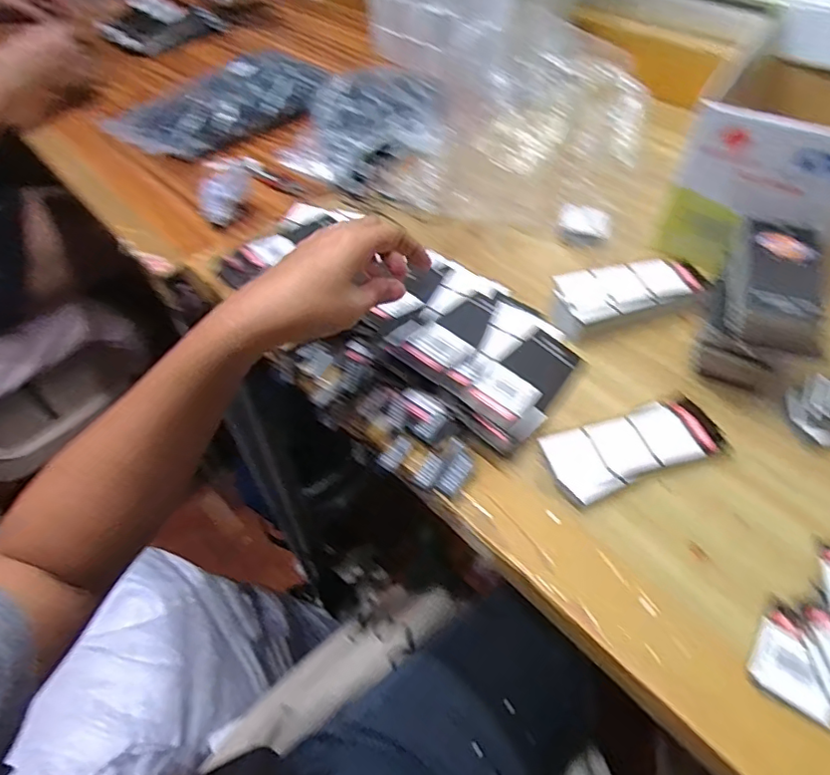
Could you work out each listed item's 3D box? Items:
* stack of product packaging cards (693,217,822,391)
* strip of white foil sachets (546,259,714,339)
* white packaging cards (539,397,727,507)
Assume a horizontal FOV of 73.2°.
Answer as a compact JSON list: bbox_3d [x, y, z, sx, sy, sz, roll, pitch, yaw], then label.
[{"bbox_3d":[0.251,-0.059,0.407,0.070,0.073,0.117,21,54,18],"label":"stack of product packaging cards"},{"bbox_3d":[0.174,-0.075,0.453,0.133,0.020,0.052,-11,51,-8],"label":"strip of white foil sachets"},{"bbox_3d":[0.147,0.039,0.370,0.120,0.006,0.048,-16,52,-11],"label":"white packaging cards"}]

